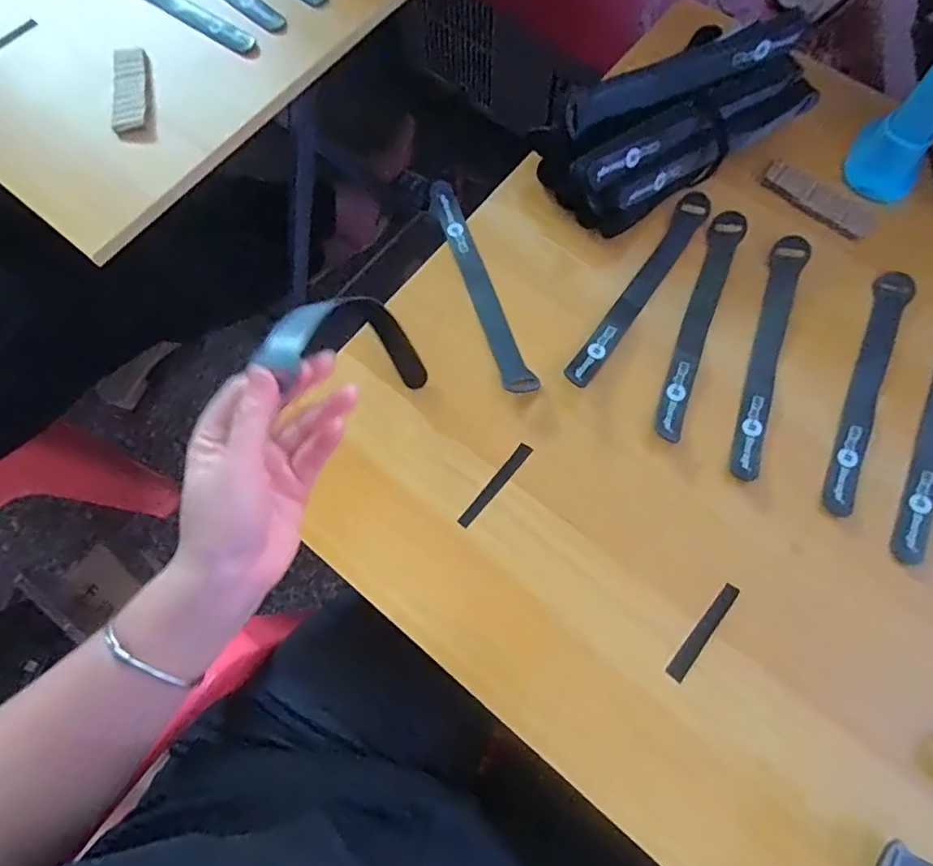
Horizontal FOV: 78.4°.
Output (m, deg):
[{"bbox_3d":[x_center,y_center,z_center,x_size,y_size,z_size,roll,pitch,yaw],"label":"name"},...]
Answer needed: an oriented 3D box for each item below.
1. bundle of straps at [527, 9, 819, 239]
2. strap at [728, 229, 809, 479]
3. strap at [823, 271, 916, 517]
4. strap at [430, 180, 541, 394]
[{"bbox_3d":[0.165,-0.243,0.445,0.228,0.073,0.094,-32,74,-8],"label":"bundle of straps"},{"bbox_3d":[0.219,-0.061,0.414,0.024,0.004,0.198,20,74,8],"label":"strap"},{"bbox_3d":[0.286,-0.036,0.405,0.025,0.005,0.201,25,75,10],"label":"strap"},{"bbox_3d":[0.009,-0.113,0.435,0.023,0.013,0.190,-20,73,-4],"label":"strap"}]

